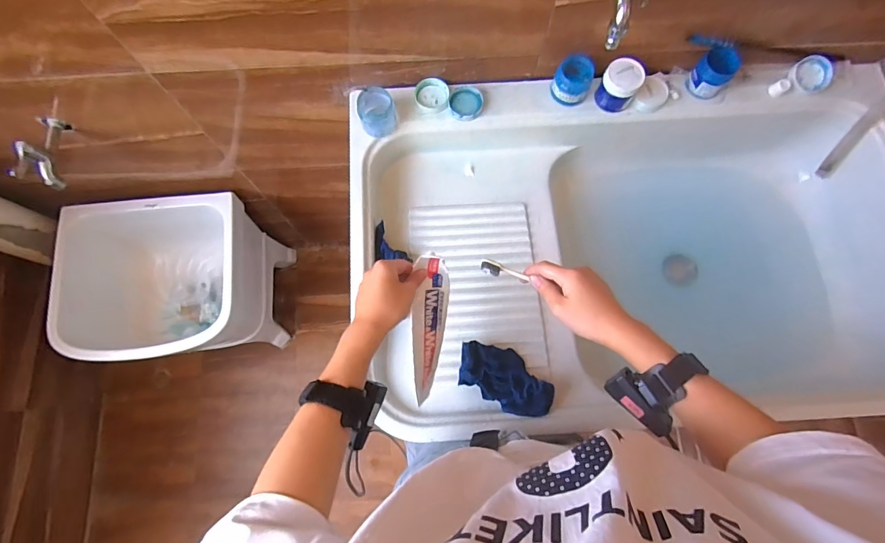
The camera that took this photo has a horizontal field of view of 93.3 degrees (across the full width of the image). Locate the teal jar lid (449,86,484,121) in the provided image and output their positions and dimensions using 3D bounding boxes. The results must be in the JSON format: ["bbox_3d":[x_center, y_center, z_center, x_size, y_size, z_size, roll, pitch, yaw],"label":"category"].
[{"bbox_3d":[0.039,-0.277,0.687,0.053,0.014,0.055,-5,75,-2],"label":"teal jar lid"}]

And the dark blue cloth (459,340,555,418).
[{"bbox_3d":[0.087,0.147,0.580,0.135,0.051,0.079,23,76,6],"label":"dark blue cloth"}]

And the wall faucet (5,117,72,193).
[{"bbox_3d":[-0.679,-0.206,0.702,0.045,0.066,0.128,-7,75,-2],"label":"wall faucet"}]

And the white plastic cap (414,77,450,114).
[{"bbox_3d":[-0.017,-0.289,0.691,0.055,0.016,0.062,-10,76,-3],"label":"white plastic cap"}]

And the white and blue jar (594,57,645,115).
[{"bbox_3d":[0.280,-0.295,0.659,0.056,0.058,0.060,0,75,0],"label":"white and blue jar"}]

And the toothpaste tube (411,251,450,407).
[{"bbox_3d":[-0.018,0.071,0.538,0.042,0.032,0.184,5,92,1],"label":"toothpaste tube"}]

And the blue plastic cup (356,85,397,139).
[{"bbox_3d":[-0.103,-0.252,0.658,0.055,0.044,0.059,0,75,0],"label":"blue plastic cup"}]

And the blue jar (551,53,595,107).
[{"bbox_3d":[0.206,-0.303,0.660,0.056,0.051,0.056,0,75,0],"label":"blue jar"}]

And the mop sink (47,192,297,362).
[{"bbox_3d":[-0.657,0.041,1.111,0.399,0.418,0.380,-6,75,-2],"label":"mop sink"}]

